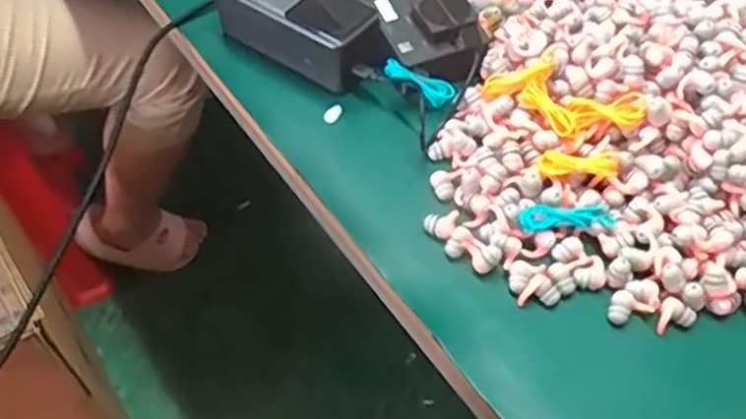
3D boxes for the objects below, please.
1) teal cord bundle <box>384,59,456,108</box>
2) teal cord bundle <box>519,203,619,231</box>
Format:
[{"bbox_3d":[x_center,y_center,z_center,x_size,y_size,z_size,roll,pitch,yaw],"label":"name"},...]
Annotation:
[{"bbox_3d":[0.033,-0.092,0.510,0.054,0.013,0.021,24,53,-13],"label":"teal cord bundle"},{"bbox_3d":[0.122,0.004,0.443,0.062,0.012,0.015,-4,53,-4],"label":"teal cord bundle"}]

